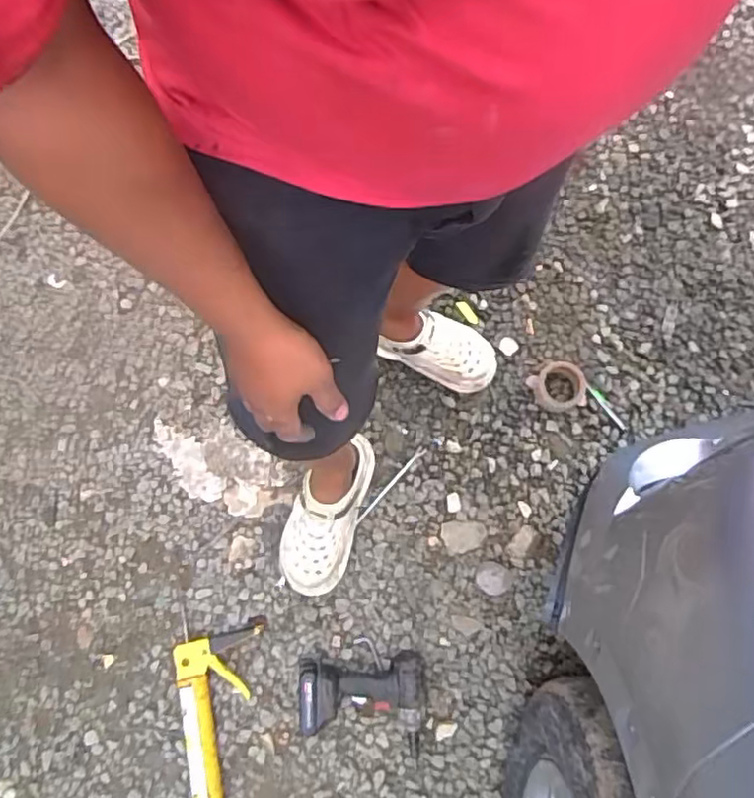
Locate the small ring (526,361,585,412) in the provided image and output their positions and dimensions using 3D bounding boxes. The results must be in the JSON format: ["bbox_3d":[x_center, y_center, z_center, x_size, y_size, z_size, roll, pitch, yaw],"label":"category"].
[{"bbox_3d":[0.371,-0.024,1.326,0.105,0.015,0.102,0,77,1],"label":"small ring"}]

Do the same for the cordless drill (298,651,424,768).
[{"bbox_3d":[-0.023,0.555,1.159,0.219,0.087,0.196,-4,77,0],"label":"cordless drill"}]

